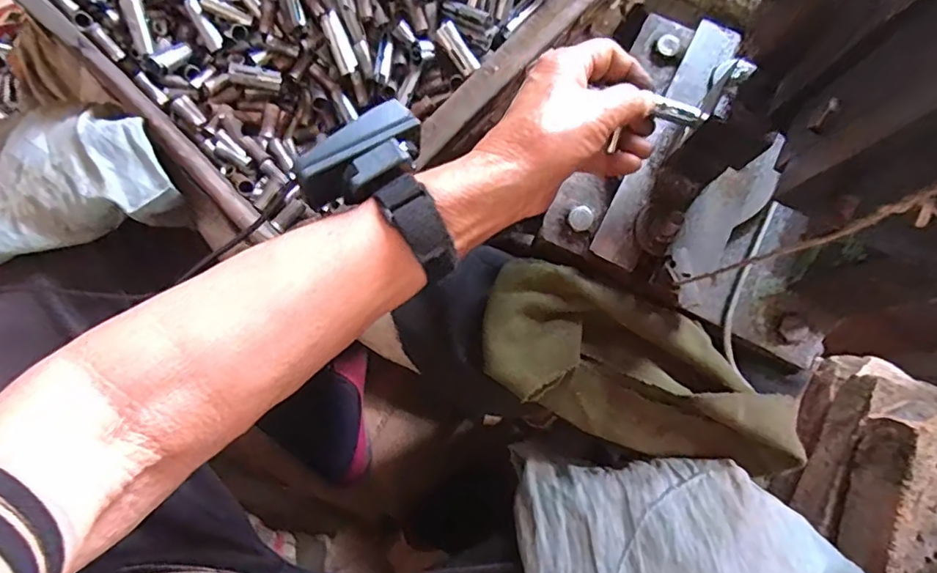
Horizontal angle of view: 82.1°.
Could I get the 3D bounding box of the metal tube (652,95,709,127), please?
[{"bbox_3d":[0.133,-0.109,0.339,0.034,0.009,0.011,14,80,-8],"label":"metal tube"}]

